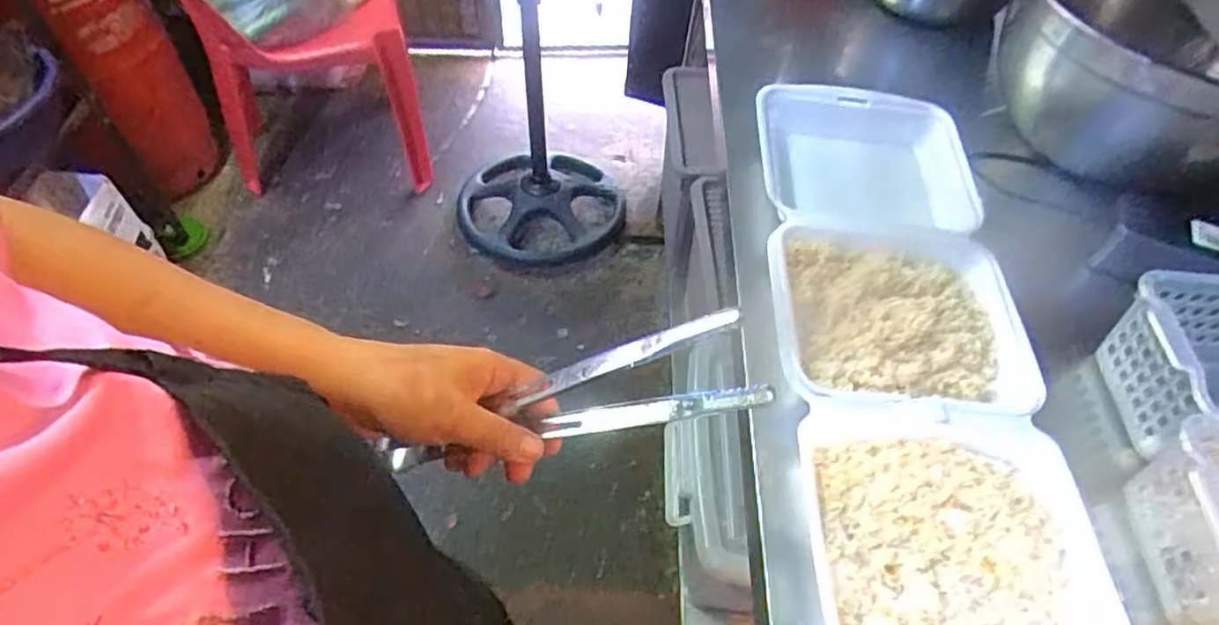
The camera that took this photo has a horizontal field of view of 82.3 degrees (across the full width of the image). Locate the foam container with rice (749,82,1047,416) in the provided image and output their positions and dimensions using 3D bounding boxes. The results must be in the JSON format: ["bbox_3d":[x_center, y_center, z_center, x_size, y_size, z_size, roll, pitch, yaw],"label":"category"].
[{"bbox_3d":[0.232,-0.071,0.597,0.198,0.045,0.343,4,53,-2],"label":"foam container with rice"}]

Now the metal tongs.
[{"bbox_3d":[-0.030,0.058,0.412,0.237,0.074,0.021,-17,52,16],"label":"metal tongs"}]

